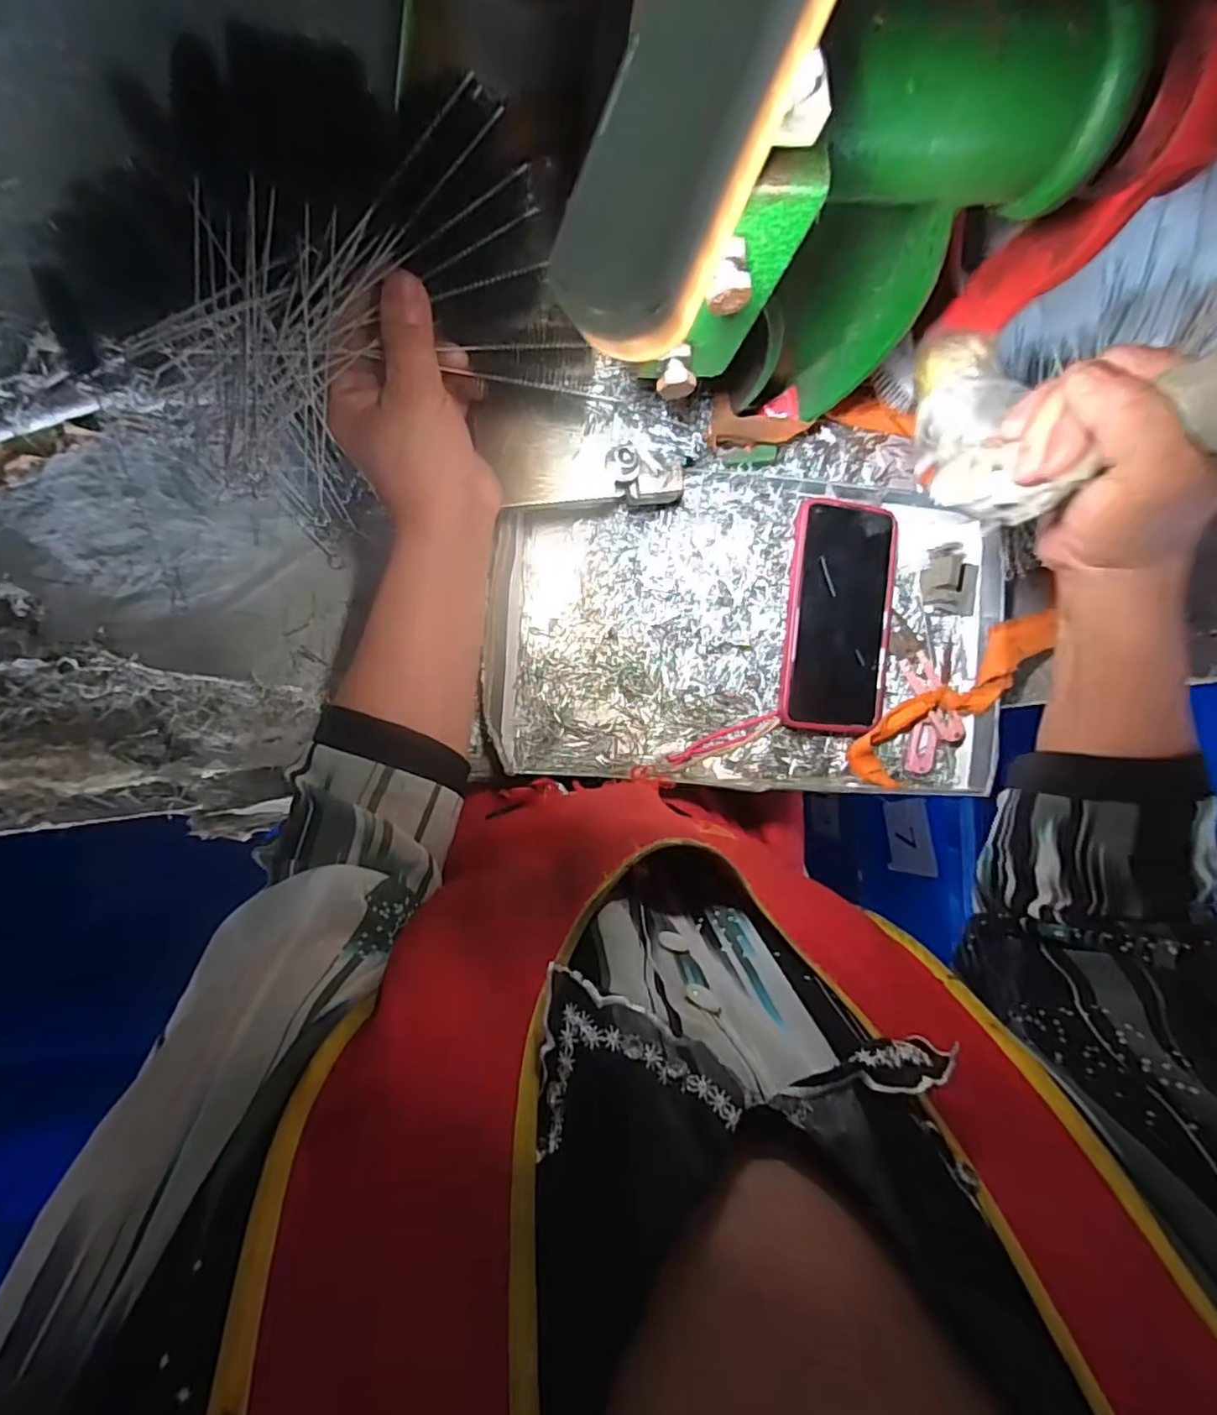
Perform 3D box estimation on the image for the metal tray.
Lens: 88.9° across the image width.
[{"bbox_3d":[0.102,-0.051,0.436,0.357,0.035,0.212,3,89,-8],"label":"metal tray"}]

